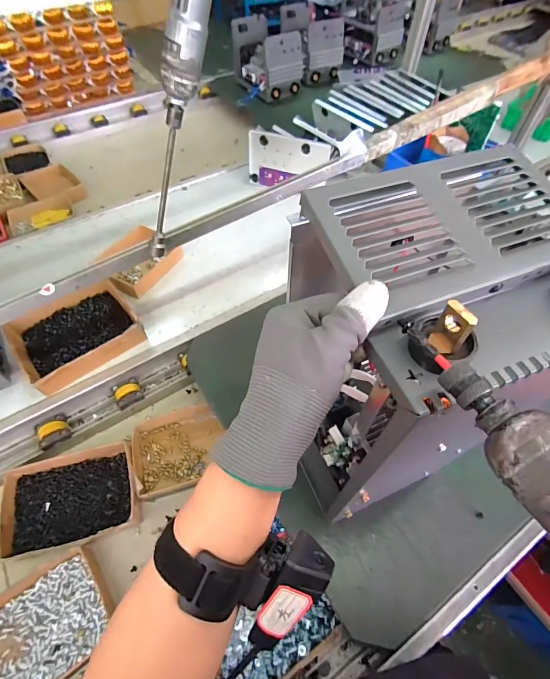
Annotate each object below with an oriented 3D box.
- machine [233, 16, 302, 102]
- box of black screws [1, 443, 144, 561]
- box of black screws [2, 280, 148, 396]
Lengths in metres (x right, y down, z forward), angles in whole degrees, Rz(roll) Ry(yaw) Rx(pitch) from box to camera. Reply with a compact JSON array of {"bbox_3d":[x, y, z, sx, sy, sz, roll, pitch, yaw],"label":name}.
[{"bbox_3d":[-0.034,-1.076,1.384,0.190,0.187,0.255,-23,59,-15],"label":"machine"},{"bbox_3d":[-0.359,0.279,0.643,0.220,0.037,0.161,-16,57,-10],"label":"box of black screws"},{"bbox_3d":[-0.410,-0.019,0.748,0.227,0.051,0.203,-33,62,-20],"label":"box of black screws"}]

